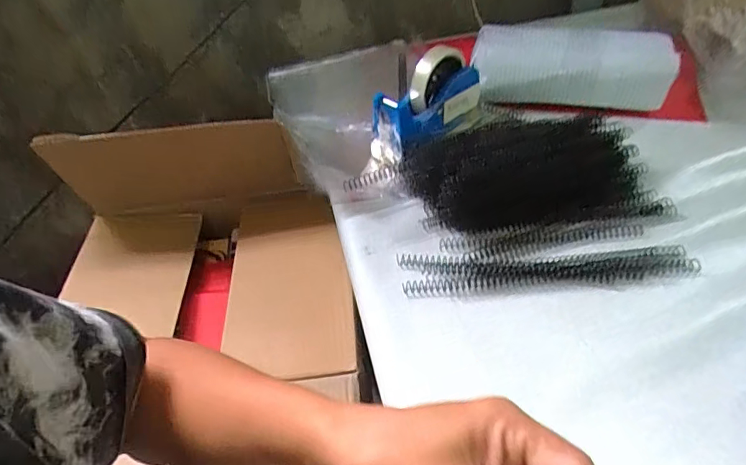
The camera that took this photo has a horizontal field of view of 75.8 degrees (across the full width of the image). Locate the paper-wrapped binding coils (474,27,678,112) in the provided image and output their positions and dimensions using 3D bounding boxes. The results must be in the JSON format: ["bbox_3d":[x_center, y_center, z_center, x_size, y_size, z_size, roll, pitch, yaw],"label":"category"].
[{"bbox_3d":[0.263,-0.217,0.648,0.247,0.090,0.073,9,47,16],"label":"paper-wrapped binding coils"}]

